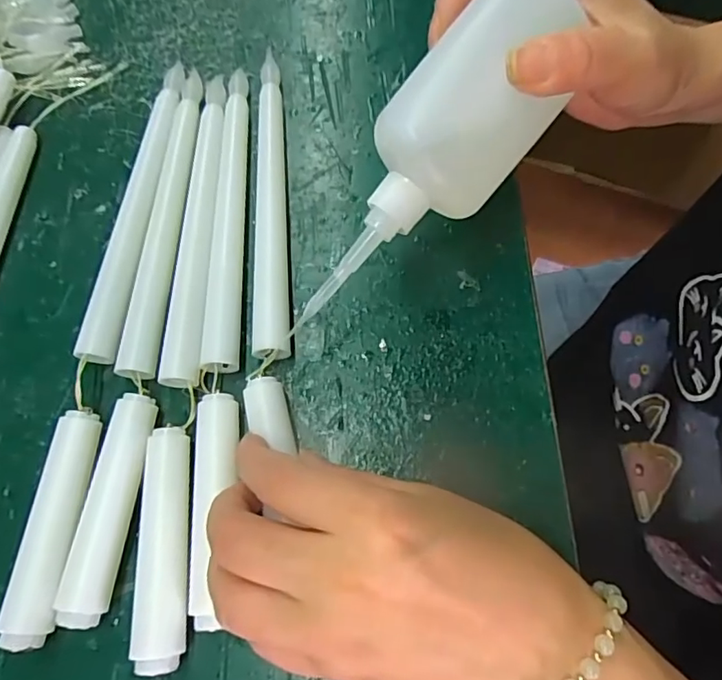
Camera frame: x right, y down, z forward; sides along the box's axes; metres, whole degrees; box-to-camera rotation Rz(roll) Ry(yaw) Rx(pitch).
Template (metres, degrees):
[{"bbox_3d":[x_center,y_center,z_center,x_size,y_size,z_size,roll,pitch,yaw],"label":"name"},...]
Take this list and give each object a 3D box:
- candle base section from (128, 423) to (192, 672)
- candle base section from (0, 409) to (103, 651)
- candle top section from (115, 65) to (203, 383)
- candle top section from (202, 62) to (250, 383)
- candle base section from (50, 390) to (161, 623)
[{"bbox_3d":[-0.076,0.079,0.214,0.020,0.020,0.086,-3,71,0],"label":"candle base section"},{"bbox_3d":[-0.121,0.073,0.217,0.020,0.019,0.087,2,71,1],"label":"candle base section"},{"bbox_3d":[-0.097,-0.062,0.265,0.018,0.013,0.169,1,71,1],"label":"candle top section"},{"bbox_3d":[-0.067,-0.063,0.268,0.019,0.014,0.164,-3,71,0],"label":"candle top section"},{"bbox_3d":[-0.100,0.066,0.219,0.018,0.018,0.087,7,71,3],"label":"candle base section"}]

